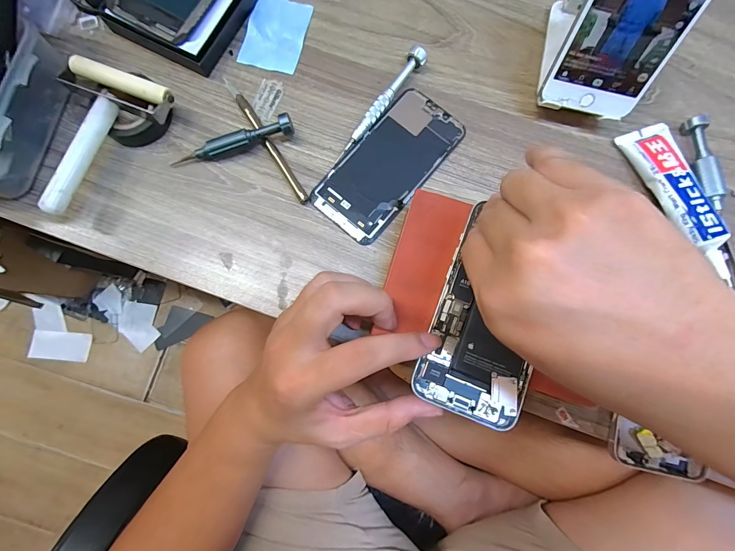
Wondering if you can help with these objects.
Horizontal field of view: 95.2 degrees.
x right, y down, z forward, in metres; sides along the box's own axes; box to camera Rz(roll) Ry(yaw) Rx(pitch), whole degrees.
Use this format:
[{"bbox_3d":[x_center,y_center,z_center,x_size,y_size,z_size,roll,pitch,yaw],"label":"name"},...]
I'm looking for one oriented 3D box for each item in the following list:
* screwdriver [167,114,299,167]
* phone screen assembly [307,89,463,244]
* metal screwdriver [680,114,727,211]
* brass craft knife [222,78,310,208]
[{"bbox_3d":[-0.112,-0.110,0.279,0.104,0.023,0.013,-16,82,-4],"label":"screwdriver"},{"bbox_3d":[0.019,-0.097,0.291,0.067,0.007,0.141,39,82,5],"label":"phone screen assembly"},{"bbox_3d":[0.290,-0.097,0.289,0.015,0.013,0.083,-4,81,-2],"label":"metal screwdriver"},{"bbox_3d":[-0.087,-0.118,0.288,0.009,0.010,0.132,-32,83,-6],"label":"brass craft knife"}]

